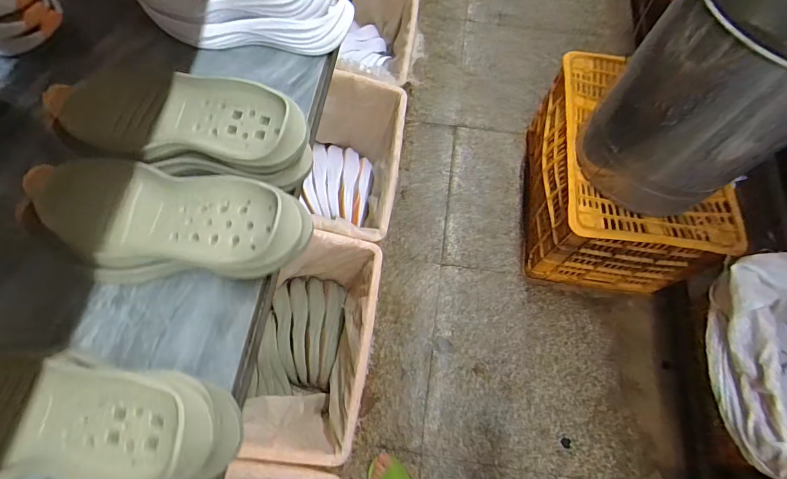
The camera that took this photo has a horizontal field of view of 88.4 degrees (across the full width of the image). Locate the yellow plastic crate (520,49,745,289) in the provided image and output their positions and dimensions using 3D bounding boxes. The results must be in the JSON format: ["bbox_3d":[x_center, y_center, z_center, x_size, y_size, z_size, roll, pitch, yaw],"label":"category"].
[{"bbox_3d":[0.715,-0.204,1.371,0.474,0.397,0.694,2,68,-1],"label":"yellow plastic crate"}]

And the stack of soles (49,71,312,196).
[{"bbox_3d":[-0.240,-0.139,0.469,0.305,0.085,0.119,18,68,6],"label":"stack of soles"}]

